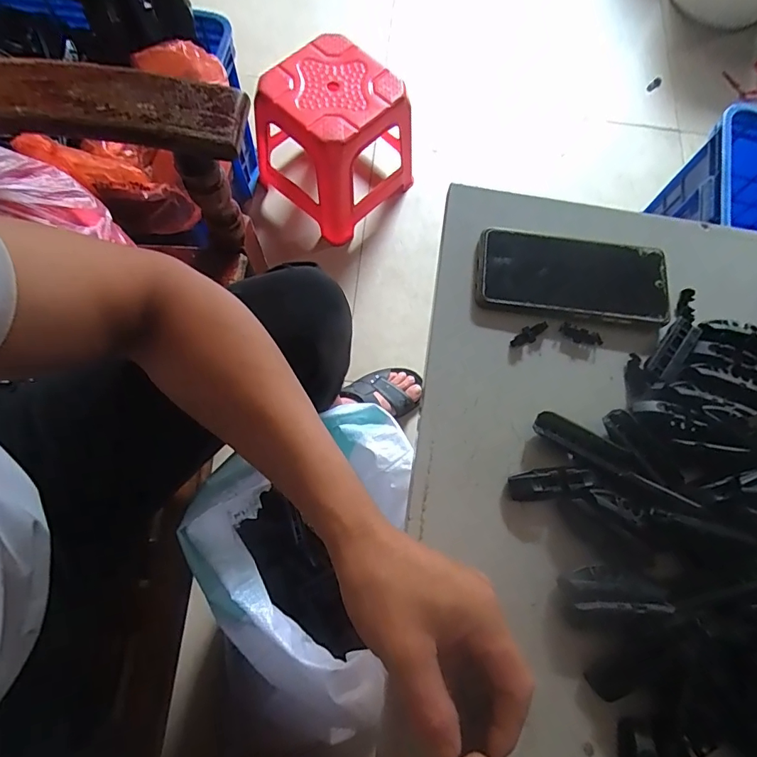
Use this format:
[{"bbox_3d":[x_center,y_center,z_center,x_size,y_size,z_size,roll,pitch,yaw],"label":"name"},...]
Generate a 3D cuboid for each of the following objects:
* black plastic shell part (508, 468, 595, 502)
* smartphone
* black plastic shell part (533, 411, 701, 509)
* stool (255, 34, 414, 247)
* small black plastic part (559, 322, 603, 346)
[{"bbox_3d":[0.129,0.078,0.341,0.061,0.023,0.022,-11,71,8],"label":"black plastic shell part"},{"bbox_3d":[0.169,-0.089,0.396,0.164,0.009,0.073,6,77,2],"label":"smartphone"},{"bbox_3d":[0.177,0.061,0.347,0.120,0.015,0.022,30,73,8],"label":"black plastic shell part"},{"bbox_3d":[-0.099,-0.502,0.969,0.259,0.244,0.261,-42,79,-15],"label":"stool"},{"bbox_3d":[0.173,-0.036,0.390,0.037,0.006,0.012,16,71,4],"label":"small black plastic part"}]

